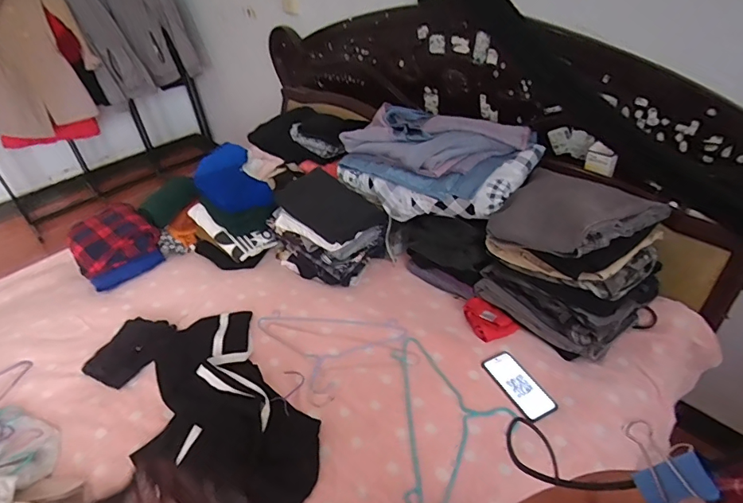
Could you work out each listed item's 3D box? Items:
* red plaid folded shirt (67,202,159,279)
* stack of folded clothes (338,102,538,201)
[{"bbox_3d":[-0.835,-0.054,1.448,0.239,0.078,0.256,-28,44,-26],"label":"red plaid folded shirt"},{"bbox_3d":[0.176,-0.289,1.255,0.473,0.133,0.340,26,56,33],"label":"stack of folded clothes"}]

